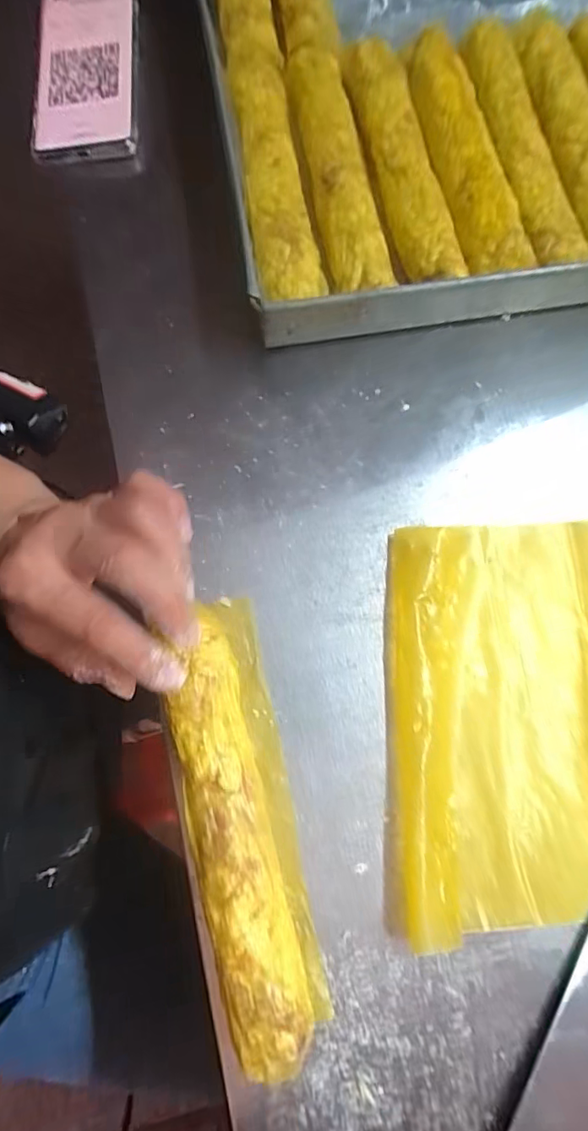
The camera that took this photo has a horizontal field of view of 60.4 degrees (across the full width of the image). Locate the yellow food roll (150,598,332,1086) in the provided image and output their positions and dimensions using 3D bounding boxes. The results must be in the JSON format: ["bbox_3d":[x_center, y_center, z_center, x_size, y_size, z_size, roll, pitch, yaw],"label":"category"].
[{"bbox_3d":[-0.028,0.123,0.256,0.049,0.037,0.210,-11,75,-1],"label":"yellow food roll"}]

